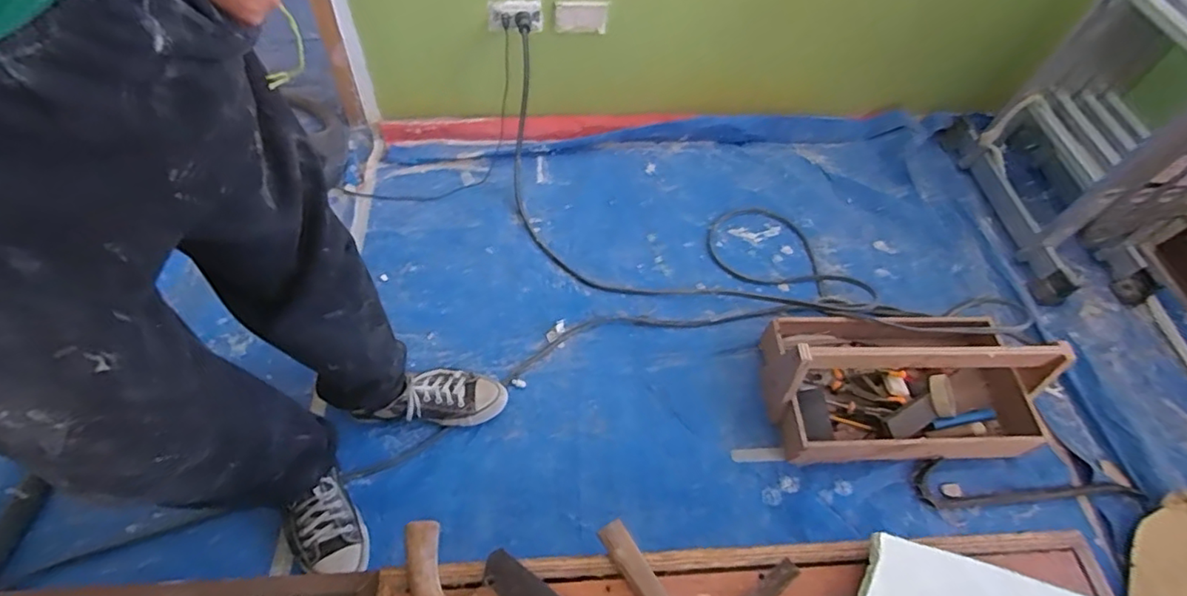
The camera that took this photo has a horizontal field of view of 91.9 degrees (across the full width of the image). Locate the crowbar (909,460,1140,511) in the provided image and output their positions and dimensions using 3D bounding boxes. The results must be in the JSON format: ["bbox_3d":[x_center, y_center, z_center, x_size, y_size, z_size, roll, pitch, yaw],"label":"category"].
[{"bbox_3d":[0.794,0.345,1.069,0.390,0.031,0.086,2,56,-5],"label":"crowbar"}]

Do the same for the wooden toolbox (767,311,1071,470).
[{"bbox_3d":[0.587,0.137,1.087,0.479,0.178,0.297,1,56,-6],"label":"wooden toolbox"}]

